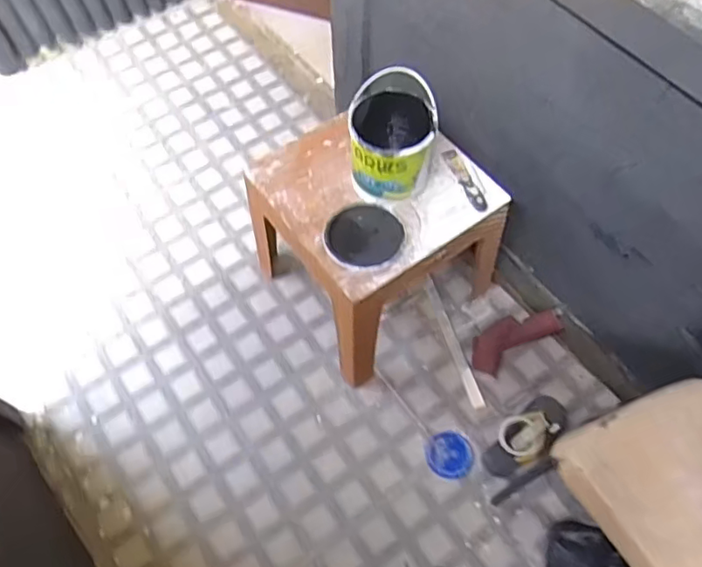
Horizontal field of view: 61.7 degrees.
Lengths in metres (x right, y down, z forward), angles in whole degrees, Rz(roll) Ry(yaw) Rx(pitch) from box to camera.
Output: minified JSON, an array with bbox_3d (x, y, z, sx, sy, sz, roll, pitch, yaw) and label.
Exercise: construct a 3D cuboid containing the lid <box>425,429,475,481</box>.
[{"bbox_3d":[0.251,0.434,1.486,0.113,0.006,0.116,0,61,1],"label":"lid"}]

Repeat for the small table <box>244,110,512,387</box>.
[{"bbox_3d":[0.053,-0.128,1.512,0.468,0.419,0.469,-34,66,-16],"label":"small table"}]

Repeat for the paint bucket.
[{"bbox_3d":[0.088,-0.316,1.246,0.170,0.265,0.200,5,62,4],"label":"paint bucket"}]

